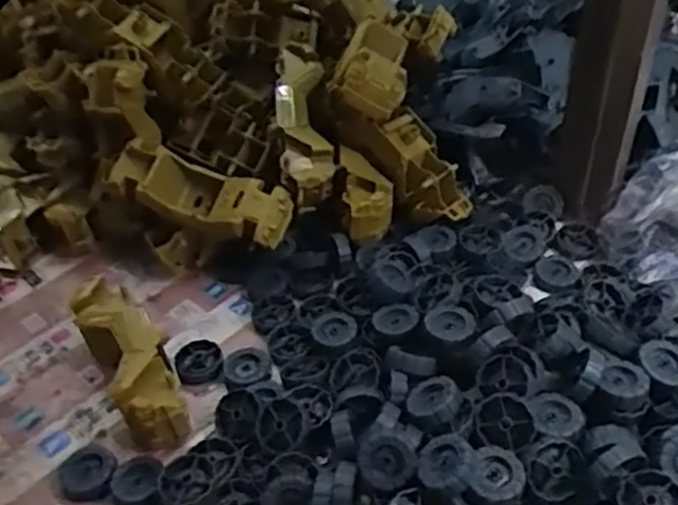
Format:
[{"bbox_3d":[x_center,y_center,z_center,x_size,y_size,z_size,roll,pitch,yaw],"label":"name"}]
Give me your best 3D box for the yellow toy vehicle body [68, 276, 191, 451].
[{"bbox_3d":[-0.165,0.086,0.575,0.048,0.053,0.155,-24,45,-21],"label":"yellow toy vehicle body"}]

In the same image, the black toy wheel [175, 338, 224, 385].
[{"bbox_3d":[-0.116,0.091,0.602,0.038,0.012,0.037,-2,41,2],"label":"black toy wheel"}]

